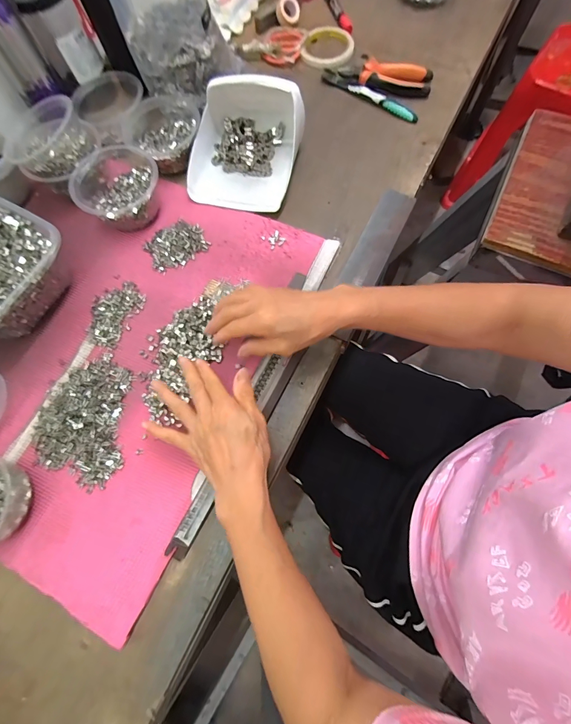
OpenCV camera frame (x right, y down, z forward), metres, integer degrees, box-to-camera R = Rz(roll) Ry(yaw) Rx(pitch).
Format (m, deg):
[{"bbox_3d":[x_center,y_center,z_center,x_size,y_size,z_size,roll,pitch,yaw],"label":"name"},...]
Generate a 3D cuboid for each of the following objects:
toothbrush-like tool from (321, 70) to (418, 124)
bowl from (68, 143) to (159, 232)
[{"bbox_3d":[0.137,-0.443,0.567,0.183,0.013,0.019,34,76,12],"label":"toothbrush-like tool"},{"bbox_3d":[-0.240,-0.248,0.488,0.116,0.065,0.121,0,72,2],"label":"bowl"}]

